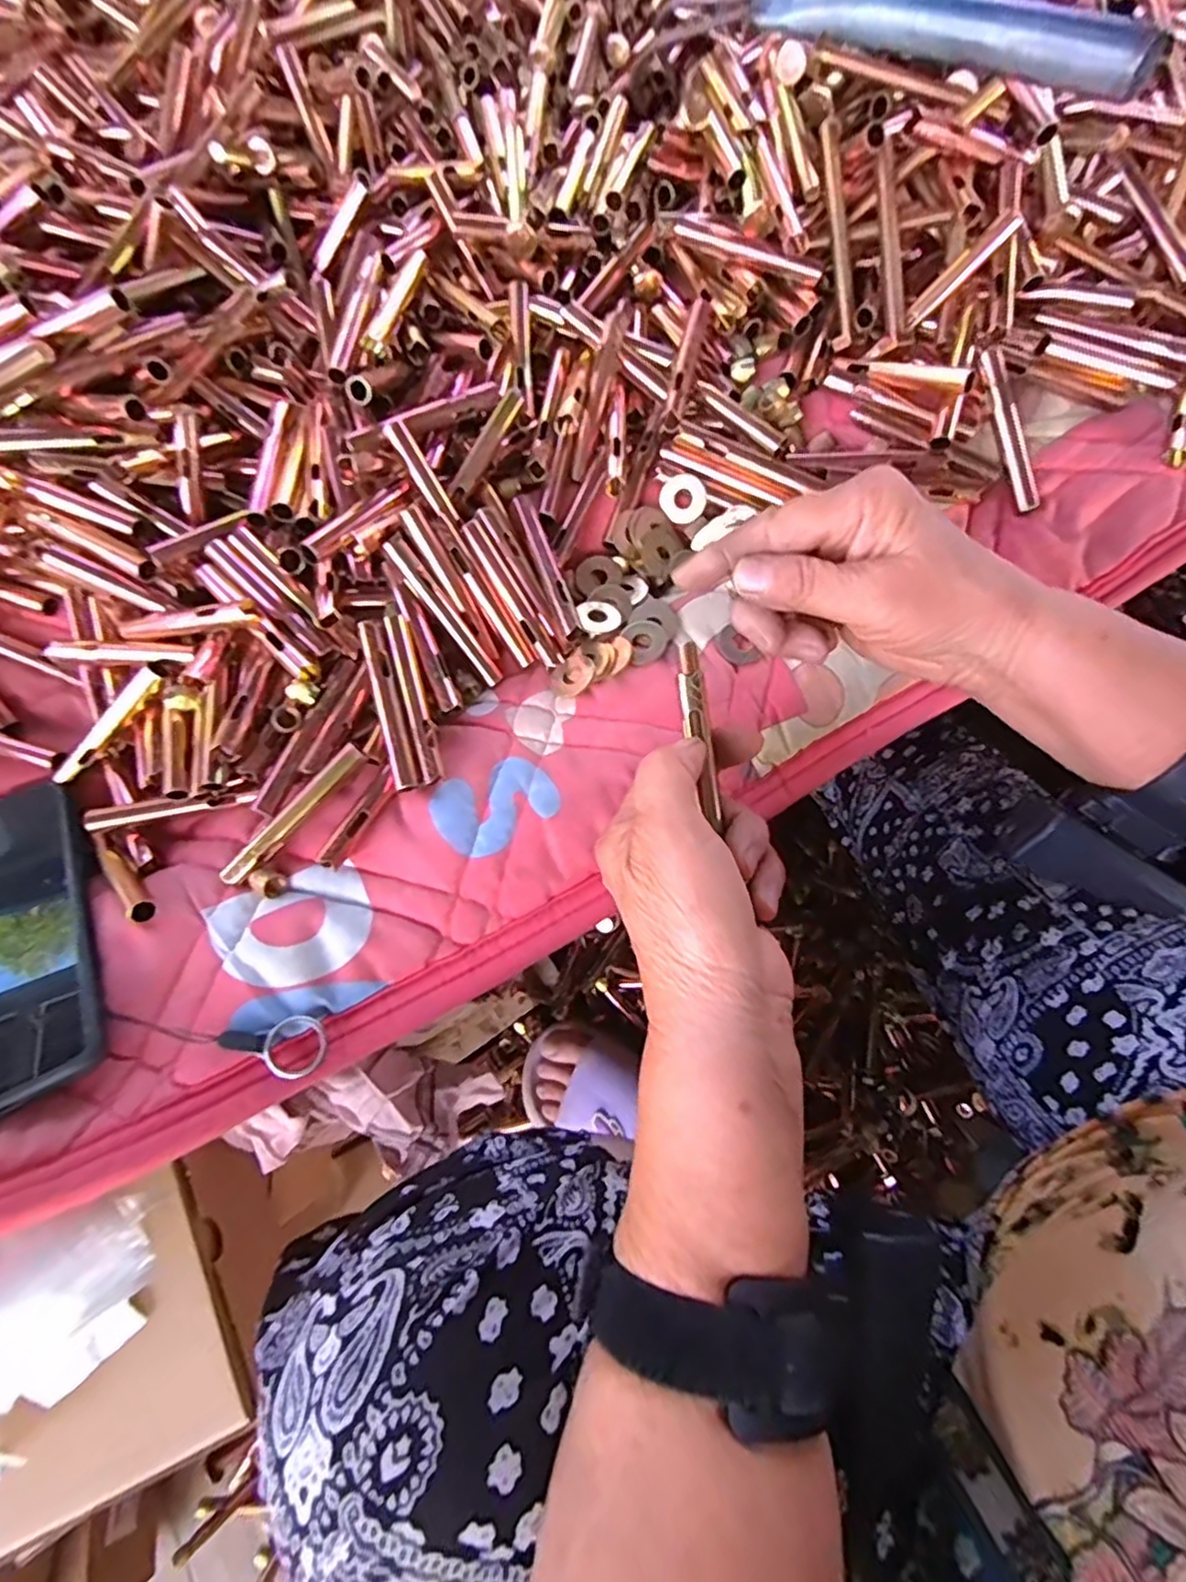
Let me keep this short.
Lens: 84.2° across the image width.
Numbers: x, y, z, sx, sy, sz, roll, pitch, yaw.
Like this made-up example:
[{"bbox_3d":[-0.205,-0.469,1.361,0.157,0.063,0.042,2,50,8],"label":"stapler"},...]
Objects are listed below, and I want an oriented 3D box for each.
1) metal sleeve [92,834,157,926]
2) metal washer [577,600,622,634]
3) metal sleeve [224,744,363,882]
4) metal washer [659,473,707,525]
[{"bbox_3d":[-0.218,0.040,0.305,0.066,0.010,0.011,32,75,36],"label":"metal sleeve"},{"bbox_3d":[0.003,-0.091,0.343,0.023,0.004,0.023,2,63,-4],"label":"metal washer"},{"bbox_3d":[-0.141,0.013,0.304,0.008,0.008,0.075,38,78,12],"label":"metal sleeve"},{"bbox_3d":[0.050,-0.160,0.360,0.024,0.004,0.025,1,112,3],"label":"metal washer"}]

